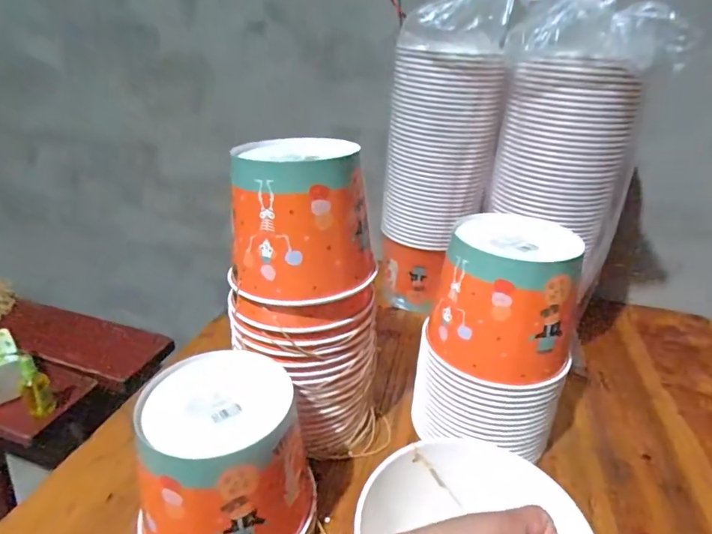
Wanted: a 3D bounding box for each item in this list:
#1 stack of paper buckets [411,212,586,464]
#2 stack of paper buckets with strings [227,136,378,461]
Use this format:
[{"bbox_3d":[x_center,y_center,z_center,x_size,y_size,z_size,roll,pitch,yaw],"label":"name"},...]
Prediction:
[{"bbox_3d":[0.156,0.073,0.517,0.155,0.227,0.137,8,28,10],"label":"stack of paper buckets"},{"bbox_3d":[-0.058,0.040,0.497,0.136,0.323,0.135,25,34,36],"label":"stack of paper buckets with strings"}]

